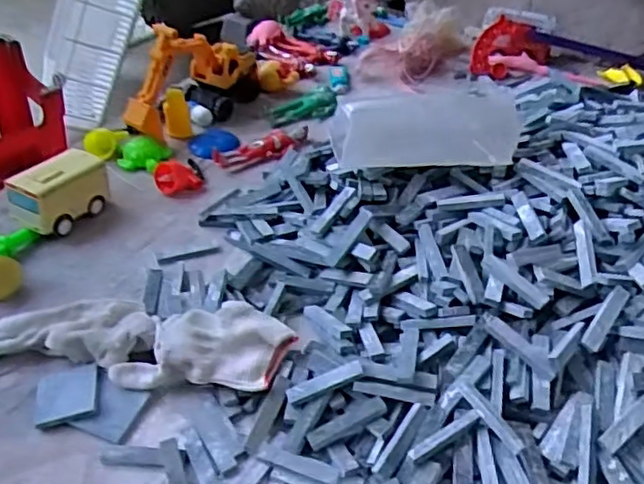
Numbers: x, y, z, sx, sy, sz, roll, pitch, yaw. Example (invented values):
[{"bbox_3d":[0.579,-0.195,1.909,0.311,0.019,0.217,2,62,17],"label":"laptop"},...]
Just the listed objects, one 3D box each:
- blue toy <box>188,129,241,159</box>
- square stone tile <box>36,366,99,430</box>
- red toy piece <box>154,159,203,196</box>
[{"bbox_3d":[-0.133,-0.126,0.790,0.062,0.009,0.058,1,42,0],"label":"blue toy"},{"bbox_3d":[-0.198,0.119,0.499,0.046,0.004,0.044,-11,44,-13],"label":"square stone tile"},{"bbox_3d":[-0.163,-0.073,0.724,0.048,0.031,0.033,-12,44,-14],"label":"red toy piece"}]

